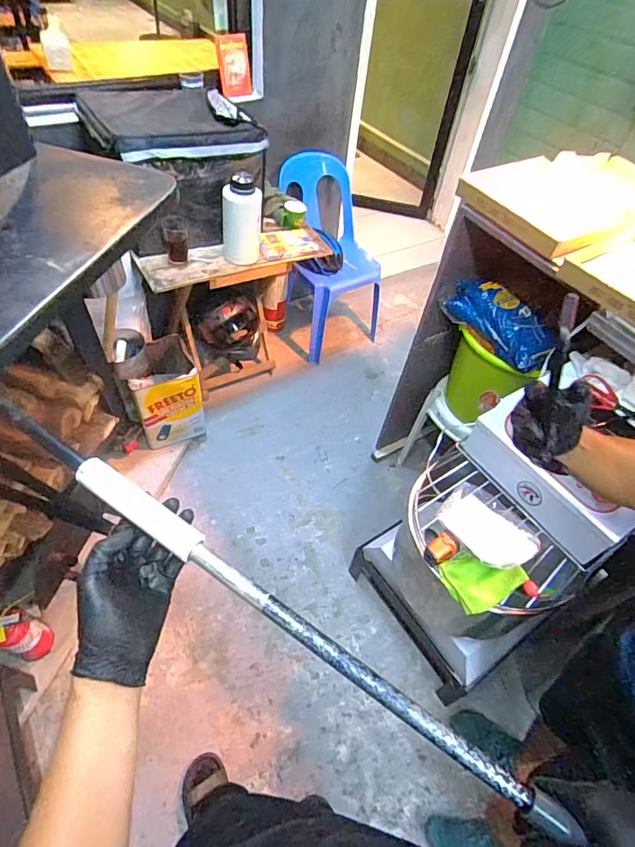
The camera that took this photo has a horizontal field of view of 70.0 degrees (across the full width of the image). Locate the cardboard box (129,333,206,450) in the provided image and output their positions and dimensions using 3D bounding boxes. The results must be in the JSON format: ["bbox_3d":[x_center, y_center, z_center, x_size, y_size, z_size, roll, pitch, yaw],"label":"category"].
[{"bbox_3d":[-0.593,-0.129,1.788,0.241,0.346,0.277,-13,53,-16],"label":"cardboard box"}]

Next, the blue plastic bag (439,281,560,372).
[{"bbox_3d":[0.493,-0.277,1.235,0.080,0.154,0.336,-22,56,-22],"label":"blue plastic bag"}]

